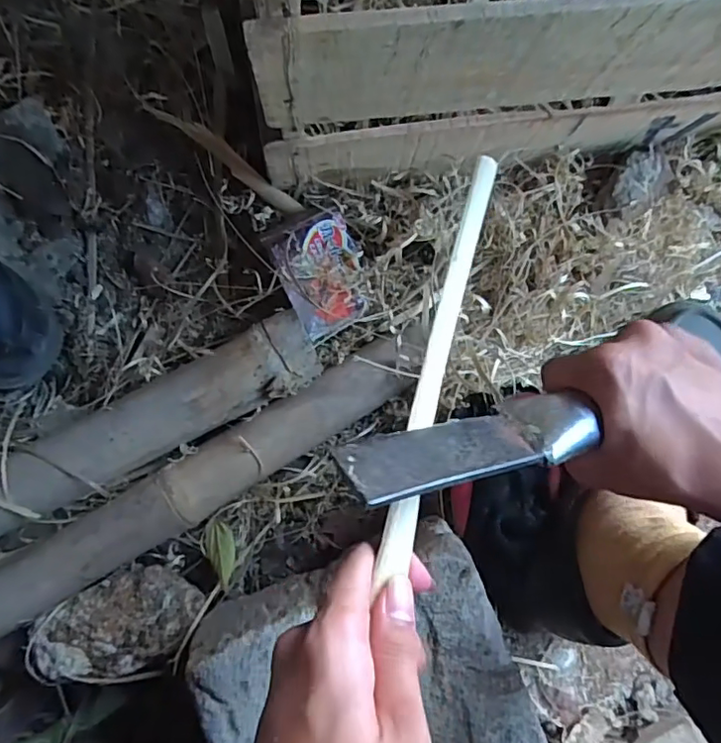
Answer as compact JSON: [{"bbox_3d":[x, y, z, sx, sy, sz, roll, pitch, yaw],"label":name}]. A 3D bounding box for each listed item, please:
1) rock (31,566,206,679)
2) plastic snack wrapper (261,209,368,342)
[{"bbox_3d":[-0.174,0.183,0.408,0.101,0.056,0.061,-17,88,-3],"label":"rock"},{"bbox_3d":[-0.027,-0.075,0.426,0.062,0.013,0.084,-27,88,-3],"label":"plastic snack wrapper"}]

